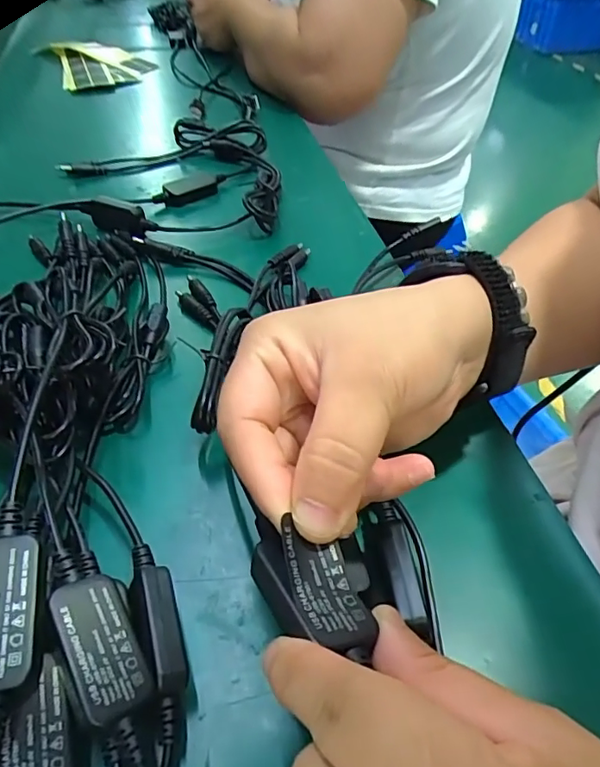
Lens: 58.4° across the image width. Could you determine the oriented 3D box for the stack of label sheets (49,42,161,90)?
[{"bbox_3d":[-0.262,-0.436,0.721,0.119,0.015,0.205,-14,47,-16],"label":"stack of label sheets"}]

